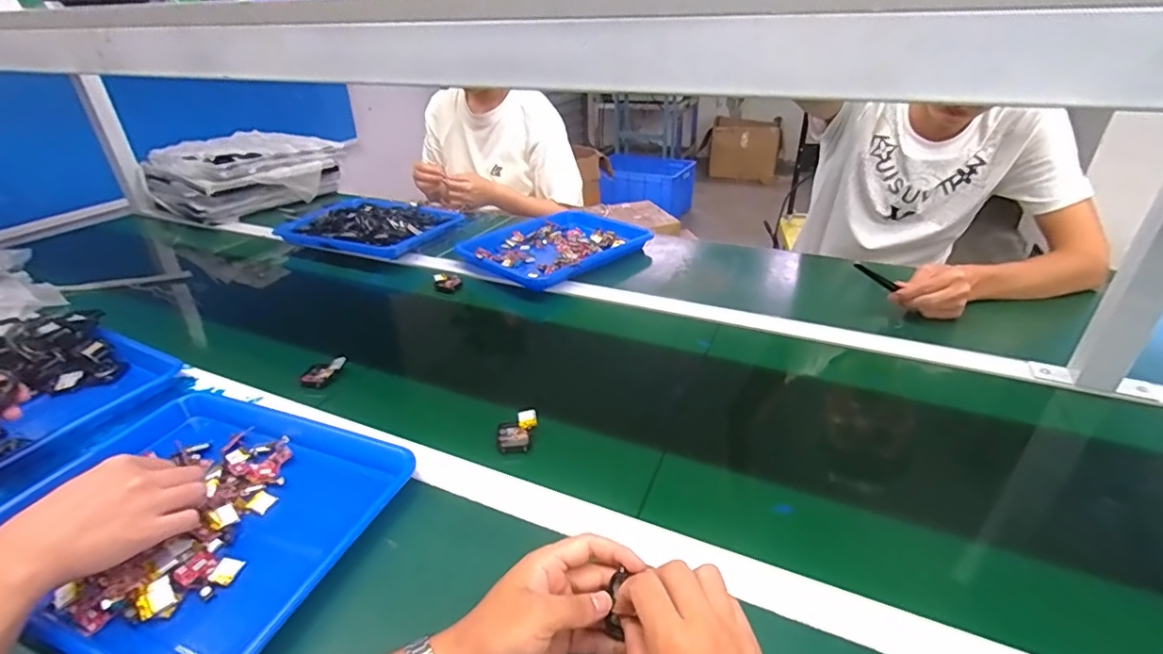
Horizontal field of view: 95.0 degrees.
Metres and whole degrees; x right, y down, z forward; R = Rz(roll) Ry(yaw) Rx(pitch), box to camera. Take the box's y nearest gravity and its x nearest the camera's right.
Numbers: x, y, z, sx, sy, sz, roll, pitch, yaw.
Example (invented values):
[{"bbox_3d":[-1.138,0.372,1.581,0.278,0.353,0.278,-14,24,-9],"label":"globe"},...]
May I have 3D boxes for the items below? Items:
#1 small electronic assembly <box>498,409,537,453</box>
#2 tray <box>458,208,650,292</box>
[{"bbox_3d":[-0.072,0.113,0.589,0.034,0.020,0.052,7,32,15],"label":"small electronic assembly"},{"bbox_3d":[-0.048,-0.163,1.054,0.260,0.043,0.330,25,40,37],"label":"tray"}]

